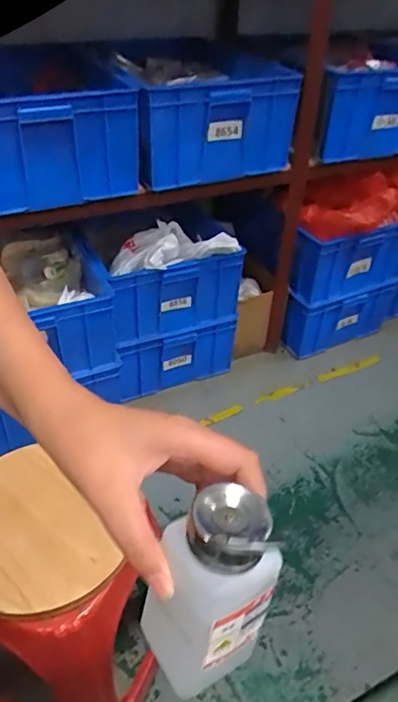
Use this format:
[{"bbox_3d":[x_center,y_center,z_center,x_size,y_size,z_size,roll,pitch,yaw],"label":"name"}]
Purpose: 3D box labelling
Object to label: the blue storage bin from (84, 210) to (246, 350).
[{"bbox_3d":[-0.117,-0.233,1.545,0.403,0.276,0.307,-17,44,-22],"label":"blue storage bin"}]

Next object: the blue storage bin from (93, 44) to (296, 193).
[{"bbox_3d":[-0.006,-0.654,1.393,0.427,0.226,0.525,-10,41,-14],"label":"blue storage bin"}]

